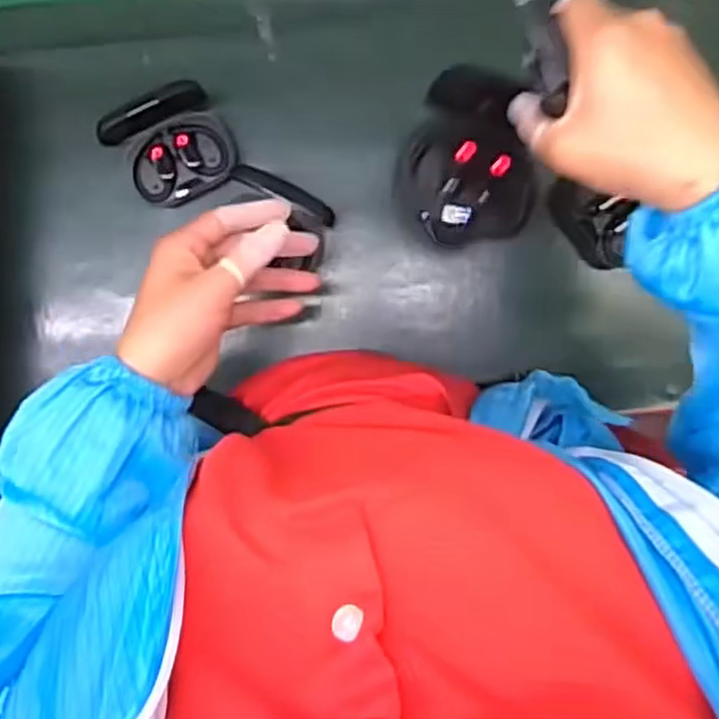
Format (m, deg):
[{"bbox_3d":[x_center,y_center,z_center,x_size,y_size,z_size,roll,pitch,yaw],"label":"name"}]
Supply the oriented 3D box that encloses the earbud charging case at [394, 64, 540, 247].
[{"bbox_3d":[0.064,-0.119,0.449,0.081,0.026,0.097,3,93,-2],"label":"earbud charging case"}]

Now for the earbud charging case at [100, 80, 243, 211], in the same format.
[{"bbox_3d":[-0.144,-0.164,0.605,0.086,0.079,0.074,-25,94,-1],"label":"earbud charging case"}]

